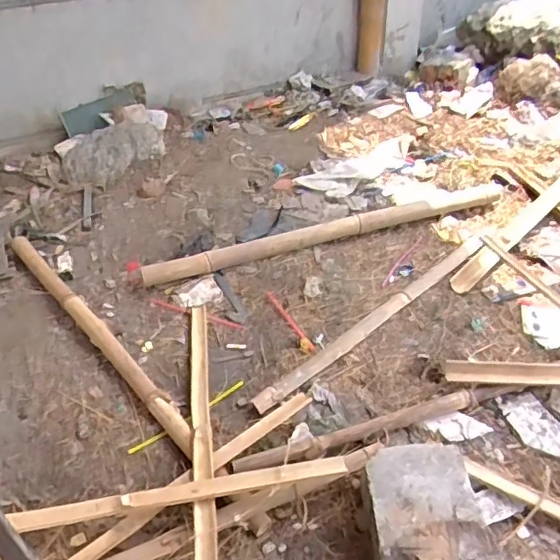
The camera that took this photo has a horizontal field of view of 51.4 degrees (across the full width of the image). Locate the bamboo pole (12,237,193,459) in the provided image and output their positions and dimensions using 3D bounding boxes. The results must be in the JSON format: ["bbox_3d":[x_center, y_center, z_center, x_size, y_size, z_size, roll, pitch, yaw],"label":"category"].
[{"bbox_3d":[-0.393,0.089,1.213,0.046,0.034,0.768,-30,50,-29],"label":"bamboo pole"}]

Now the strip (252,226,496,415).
[{"bbox_3d":[0.243,0.054,1.256,0.780,0.018,0.043,-31,50,-31],"label":"strip"}]

